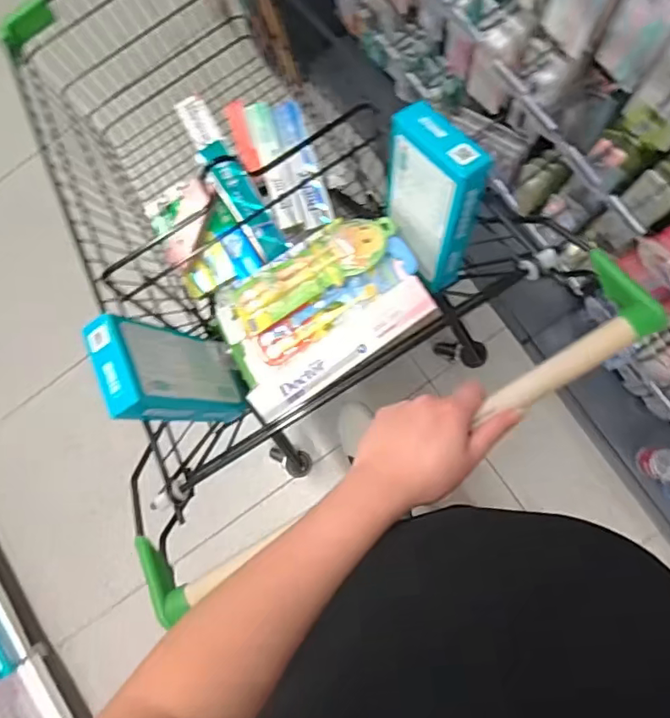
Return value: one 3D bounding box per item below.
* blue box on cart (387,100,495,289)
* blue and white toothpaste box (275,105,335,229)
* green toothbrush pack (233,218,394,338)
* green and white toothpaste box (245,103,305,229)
[{"bbox_3d":[0.112,-0.176,0.660,0.040,0.214,0.118,-40,64,-21],"label":"blue box on cart"},{"bbox_3d":[-0.056,-0.350,0.982,0.051,0.047,0.224,-15,84,6],"label":"blue and white toothpaste box"},{"bbox_3d":[-0.028,-0.111,0.681,0.215,0.028,0.076,-30,82,4],"label":"green toothbrush pack"},{"bbox_3d":[-0.109,-0.344,0.978,0.046,0.033,0.226,-17,83,6],"label":"green and white toothpaste box"}]

